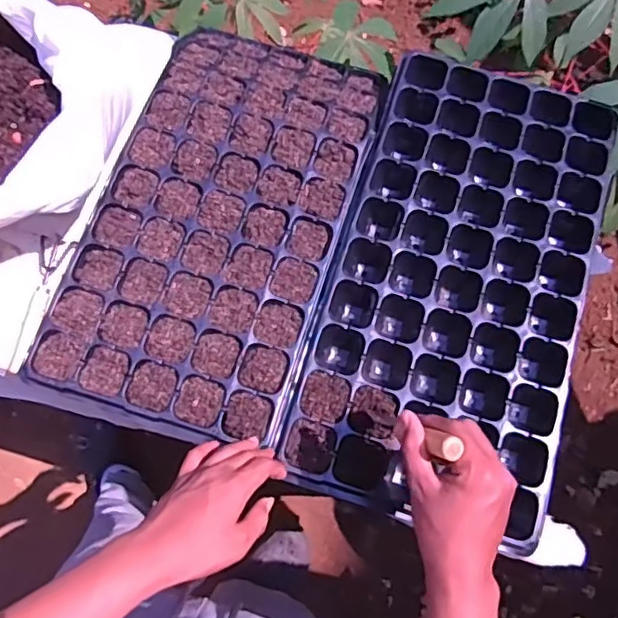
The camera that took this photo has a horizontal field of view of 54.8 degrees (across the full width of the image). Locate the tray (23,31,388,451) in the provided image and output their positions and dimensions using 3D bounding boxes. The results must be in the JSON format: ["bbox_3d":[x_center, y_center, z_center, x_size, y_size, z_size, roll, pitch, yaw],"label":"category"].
[{"bbox_3d":[-0.095,-0.117,0.697,0.269,0.043,0.502,17,73,3],"label":"tray"}]

